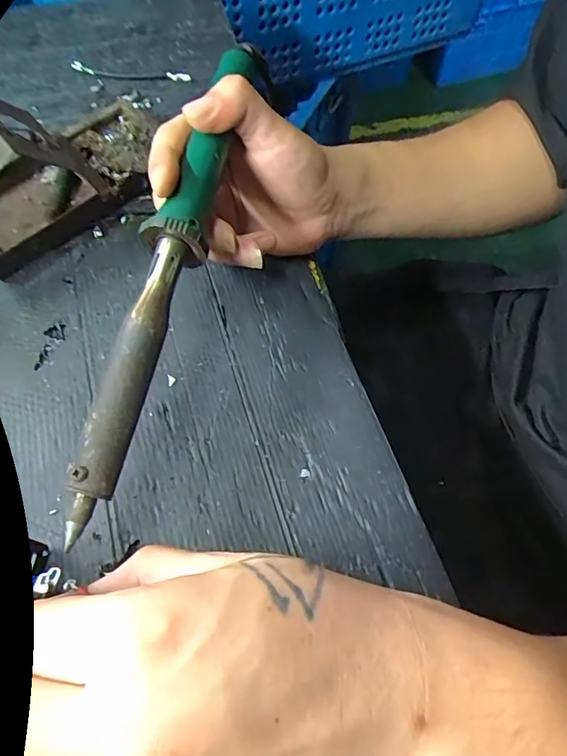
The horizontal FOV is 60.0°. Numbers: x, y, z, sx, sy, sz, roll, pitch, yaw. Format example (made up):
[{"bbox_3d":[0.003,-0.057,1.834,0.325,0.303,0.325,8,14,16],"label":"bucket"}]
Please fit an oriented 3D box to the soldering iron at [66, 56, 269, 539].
[{"bbox_3d":[-0.051,-0.062,0.232,0.023,0.023,0.264,12,71,5],"label":"soldering iron"}]

